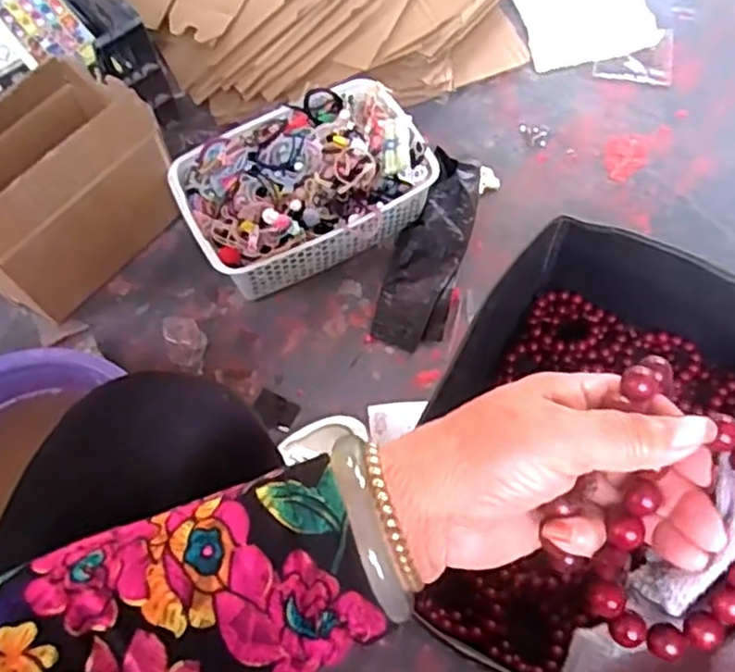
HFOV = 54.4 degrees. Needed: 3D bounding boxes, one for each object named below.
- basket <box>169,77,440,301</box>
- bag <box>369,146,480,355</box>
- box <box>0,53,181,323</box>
[{"bbox_3d":[-0.078,-0.187,0.887,0.289,0.133,0.193,-24,67,-10],"label":"basket"},{"bbox_3d":[0.079,-0.110,0.898,0.089,0.041,0.268,15,66,8],"label":"bag"},{"bbox_3d":[-0.364,-0.167,0.828,0.146,0.213,0.246,41,72,18],"label":"box"}]

